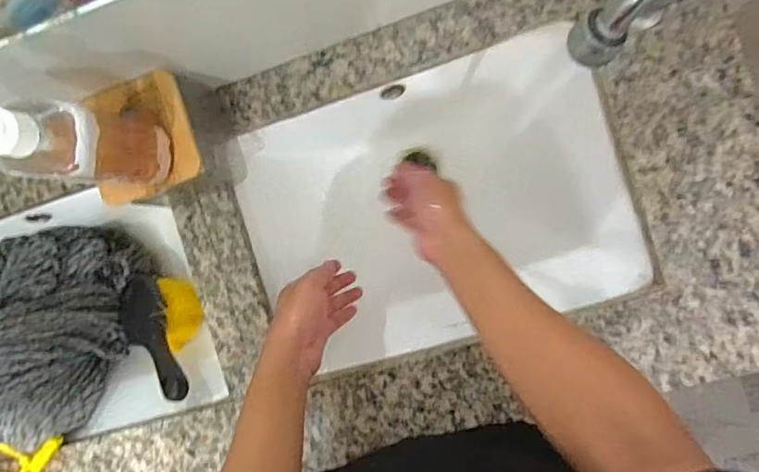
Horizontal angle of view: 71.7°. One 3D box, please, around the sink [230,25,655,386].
[{"bbox_3d":[0.057,-0.040,0.675,0.428,0.182,0.330,-21,88,8],"label":"sink"}]

